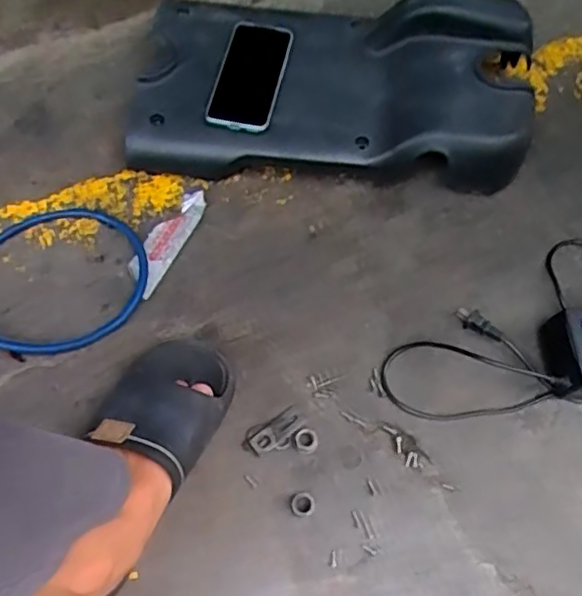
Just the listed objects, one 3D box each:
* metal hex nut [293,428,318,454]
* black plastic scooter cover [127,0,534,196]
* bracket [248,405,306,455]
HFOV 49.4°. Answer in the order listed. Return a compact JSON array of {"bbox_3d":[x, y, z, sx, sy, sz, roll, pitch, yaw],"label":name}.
[{"bbox_3d":[0.015,0.149,0.661,0.025,0.007,0.026,-21,68,-8],"label":"metal hex nut"},{"bbox_3d":[0.046,-0.273,0.797,0.490,0.137,0.234,3,67,2],"label":"black plastic scooter cover"},{"bbox_3d":[-0.013,0.139,0.665,0.063,0.007,0.023,-35,71,-14],"label":"bracket"}]

